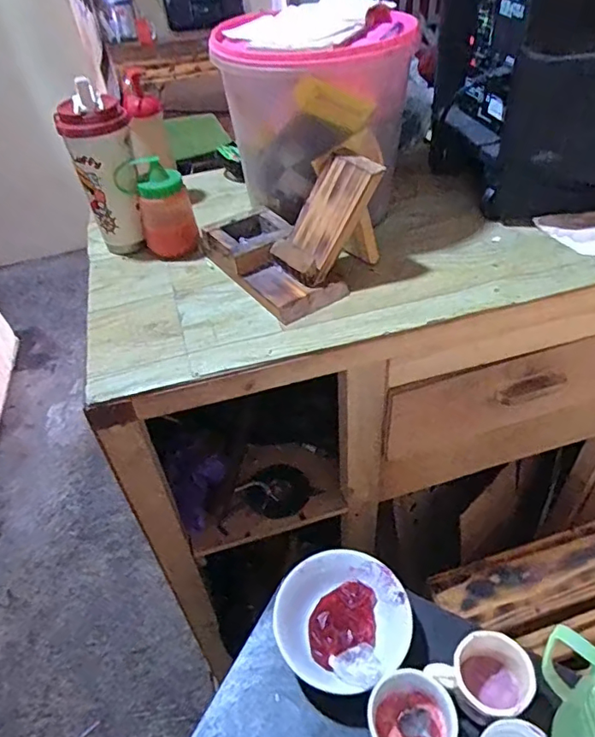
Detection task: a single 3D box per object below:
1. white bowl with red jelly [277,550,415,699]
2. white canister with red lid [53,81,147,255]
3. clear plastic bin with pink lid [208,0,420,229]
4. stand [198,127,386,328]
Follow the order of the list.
[{"bbox_3d":[0.055,0.300,0.631,0.152,0.066,0.148,-4,44,4],"label":"white bowl with red jelly"},{"bbox_3d":[-0.251,-0.262,0.712,0.080,0.207,0.080,-18,45,-11],"label":"white canister with red lid"},{"bbox_3d":[0.029,-0.332,0.727,0.239,0.236,0.211,-24,47,-16],"label":"clear plastic bin with pink lid"},{"bbox_3d":[0.010,-0.193,0.667,0.208,0.127,0.193,-28,48,-20],"label":"stand"}]

